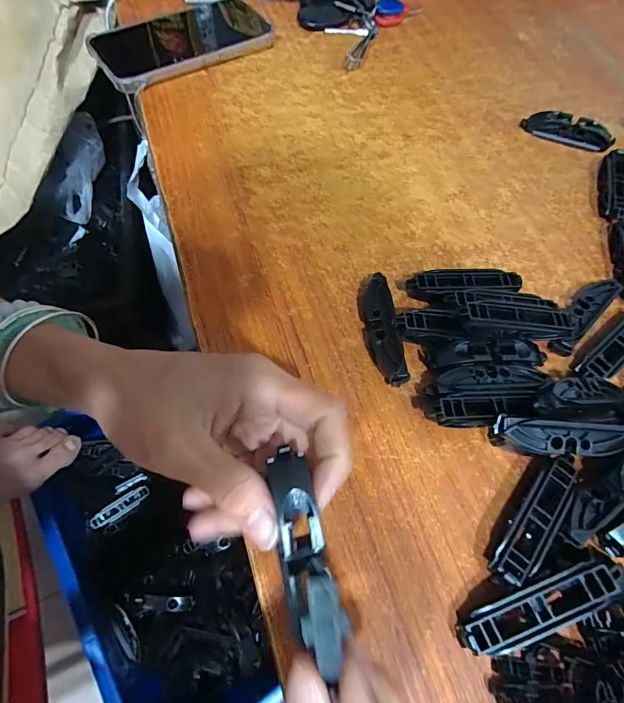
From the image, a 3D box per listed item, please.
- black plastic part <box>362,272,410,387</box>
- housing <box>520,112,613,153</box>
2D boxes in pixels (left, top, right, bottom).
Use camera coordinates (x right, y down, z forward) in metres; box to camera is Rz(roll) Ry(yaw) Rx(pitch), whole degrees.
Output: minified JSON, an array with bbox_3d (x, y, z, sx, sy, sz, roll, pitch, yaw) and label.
[{"bbox_3d":[0.044,-0.015,0.265,0.019,0.021,0.077,-6,64,-7],"label":"black plastic part"},{"bbox_3d":[0.236,-0.202,0.372,0.080,0.021,0.015,16,64,4],"label":"housing"}]

